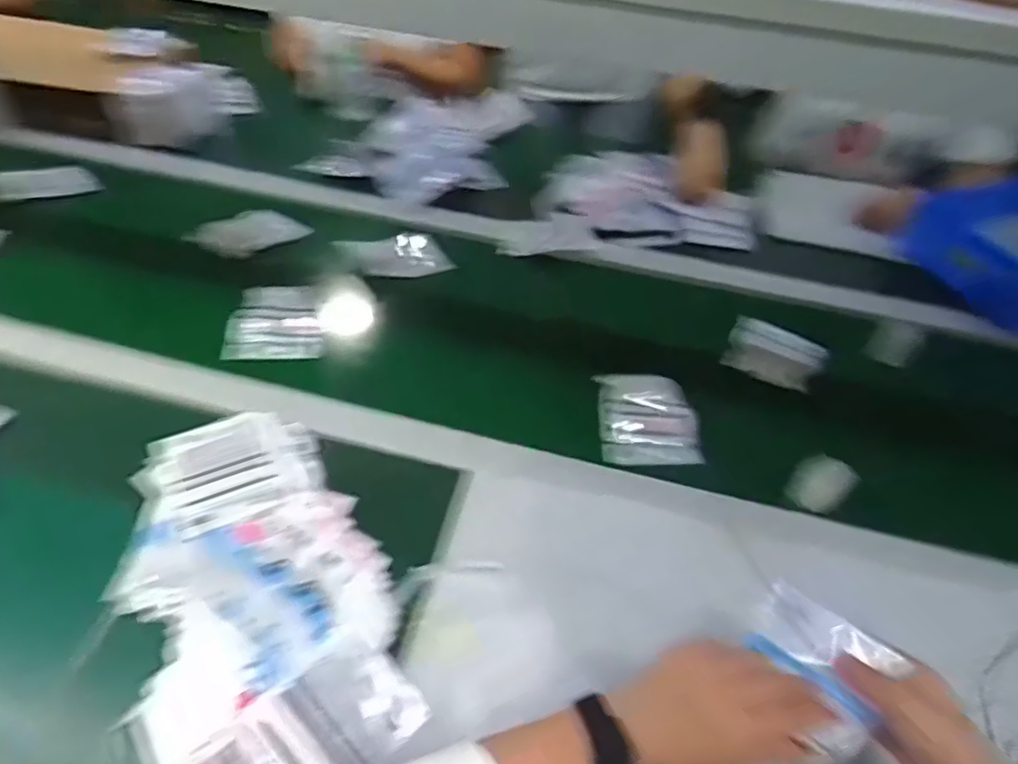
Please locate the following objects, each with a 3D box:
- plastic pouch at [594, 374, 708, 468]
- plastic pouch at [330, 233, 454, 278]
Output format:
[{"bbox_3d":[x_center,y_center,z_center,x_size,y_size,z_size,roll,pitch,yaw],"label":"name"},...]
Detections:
[{"bbox_3d":[0.164,0.041,0.771,0.114,0.046,0.112,2,44,-2],"label":"plastic pouch"},{"bbox_3d":[-0.174,-0.191,0.999,0.168,0.067,0.008,-5,27,10],"label":"plastic pouch"}]

